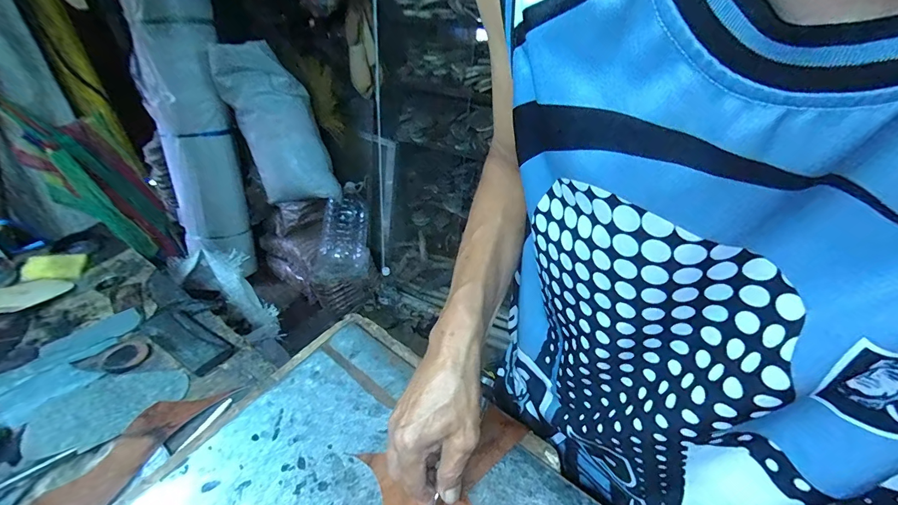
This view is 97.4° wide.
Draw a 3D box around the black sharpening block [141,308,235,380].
[{"bbox_3d":[-0.376,0.119,0.560,0.161,0.014,0.055,18,44,28],"label":"black sharpening block"}]

